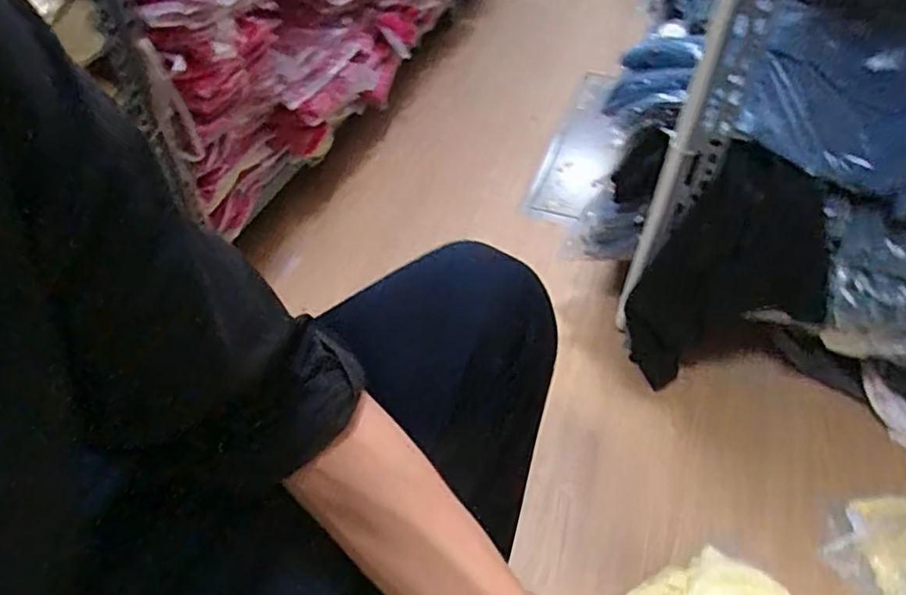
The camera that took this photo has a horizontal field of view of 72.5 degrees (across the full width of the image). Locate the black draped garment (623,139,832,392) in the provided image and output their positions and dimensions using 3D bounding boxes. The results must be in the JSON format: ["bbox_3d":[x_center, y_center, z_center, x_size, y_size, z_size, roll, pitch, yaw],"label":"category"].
[{"bbox_3d":[0.352,-0.010,0.810,0.214,0.356,0.055,17,47,16],"label":"black draped garment"}]

